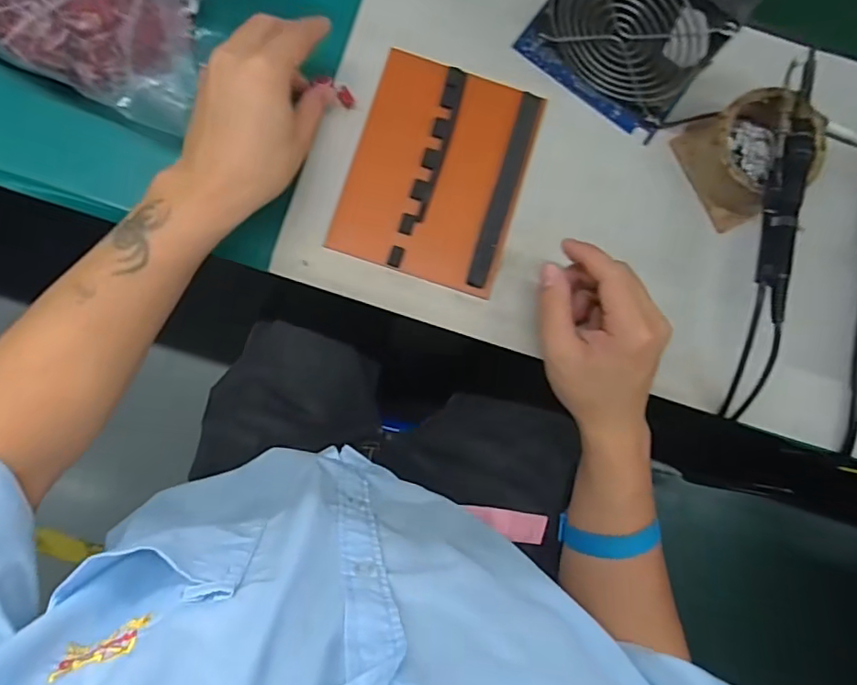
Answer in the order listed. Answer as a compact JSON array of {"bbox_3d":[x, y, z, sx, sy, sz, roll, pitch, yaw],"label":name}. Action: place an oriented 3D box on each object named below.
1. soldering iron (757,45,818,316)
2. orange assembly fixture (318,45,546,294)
[{"bbox_3d":[0.258,-0.117,0.395,0.025,0.020,0.205,18,82,-3],"label":"soldering iron"},{"bbox_3d":[0.009,-0.135,0.427,0.130,0.008,0.167,18,82,-3],"label":"orange assembly fixture"}]

